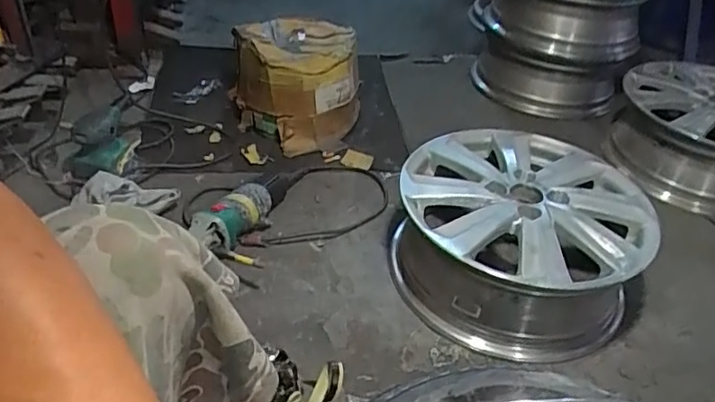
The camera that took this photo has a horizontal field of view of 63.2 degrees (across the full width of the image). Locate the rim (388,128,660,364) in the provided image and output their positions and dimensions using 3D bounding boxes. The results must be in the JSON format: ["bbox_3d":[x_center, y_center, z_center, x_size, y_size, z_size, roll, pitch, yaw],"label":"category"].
[{"bbox_3d":[0.270,0.049,0.982,0.382,0.163,0.387,21,39,22],"label":"rim"}]

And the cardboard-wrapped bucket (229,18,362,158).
[{"bbox_3d":[-0.135,-0.266,1.317,0.250,0.224,0.243,2,36,-2],"label":"cardboard-wrapped bucket"}]

